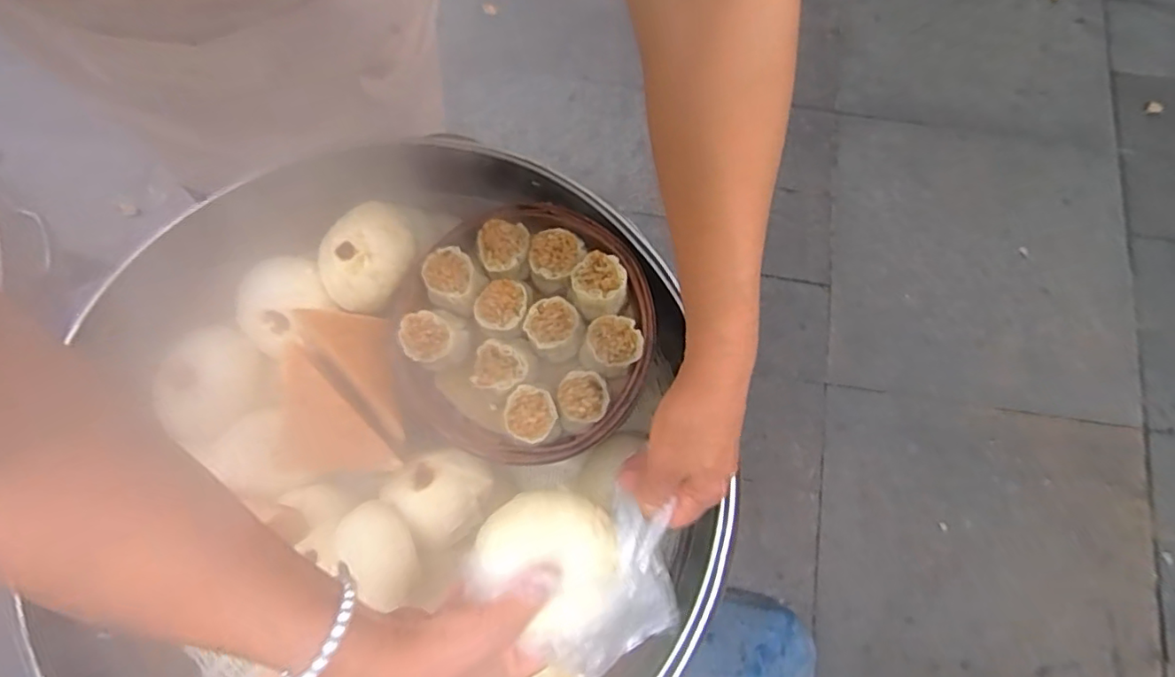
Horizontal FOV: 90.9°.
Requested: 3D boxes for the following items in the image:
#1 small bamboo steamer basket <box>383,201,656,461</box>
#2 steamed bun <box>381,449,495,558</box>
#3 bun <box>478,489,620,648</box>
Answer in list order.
[{"bbox_3d":[-0.048,0.003,0.446,0.187,0.069,0.184,0,75,1],"label":"small bamboo steamer basket"},{"bbox_3d":[-0.118,0.124,0.465,0.069,0.041,0.072,0,75,1],"label":"steamed bun"},{"bbox_3d":[-0.024,0.146,0.382,0.083,0.040,0.090,7,54,-10],"label":"bun"}]

